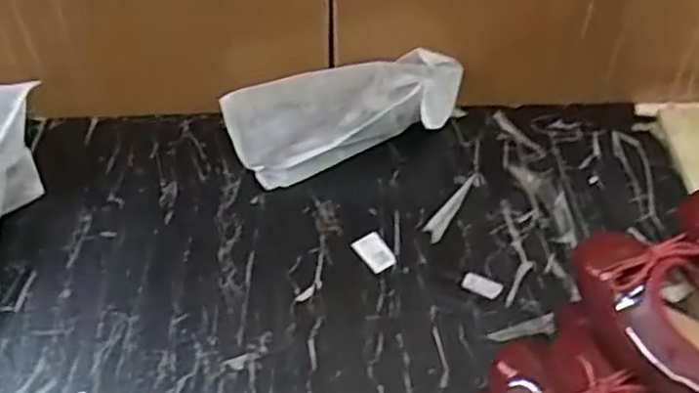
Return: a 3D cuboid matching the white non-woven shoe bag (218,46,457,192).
[{"bbox_3d":[0.001,-0.102,0.930,0.299,0.091,0.112,-17,50,-1],"label":"white non-woven shoe bag"}]

